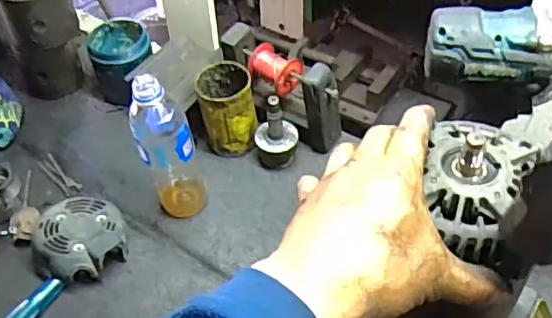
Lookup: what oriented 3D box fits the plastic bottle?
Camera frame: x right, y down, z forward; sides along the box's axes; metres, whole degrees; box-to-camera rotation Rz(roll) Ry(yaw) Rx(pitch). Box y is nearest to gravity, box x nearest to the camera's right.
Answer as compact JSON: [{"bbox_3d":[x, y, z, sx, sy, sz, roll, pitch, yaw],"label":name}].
[{"bbox_3d":[-0.128,-0.016,0.695,0.070,0.210,0.069,-10,47,-8],"label":"plastic bottle"}]

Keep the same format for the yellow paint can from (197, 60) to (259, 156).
[{"bbox_3d":[-0.068,-0.065,0.807,0.071,0.114,0.080,-10,47,-8],"label":"yellow paint can"}]

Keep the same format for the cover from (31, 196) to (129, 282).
[{"bbox_3d":[-0.242,0.094,0.712,0.117,0.038,0.122,-10,47,-9],"label":"cover"}]

